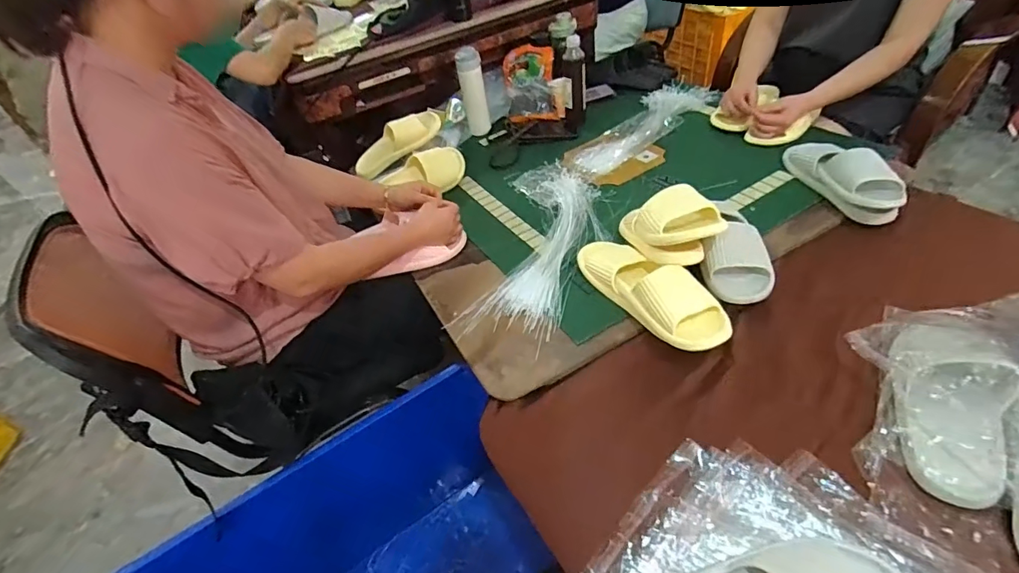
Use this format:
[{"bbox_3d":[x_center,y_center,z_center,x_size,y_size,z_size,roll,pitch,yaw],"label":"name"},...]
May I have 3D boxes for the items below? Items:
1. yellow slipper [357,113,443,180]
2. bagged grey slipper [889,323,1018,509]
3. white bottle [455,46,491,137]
[{"bbox_3d":[-0.300,-0.377,1.215,0.260,0.077,0.096,-35,45,3],"label":"yellow slipper"},{"bbox_3d":[0.522,0.137,0.554,0.113,0.082,0.220,21,51,28],"label":"bagged grey slipper"},{"bbox_3d":[-0.099,-0.535,1.297,0.069,0.234,0.060,-9,43,0],"label":"white bottle"}]

